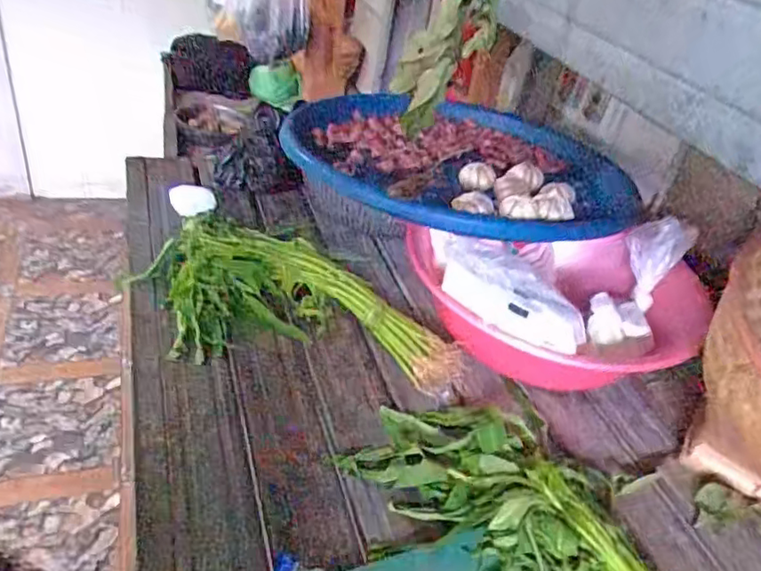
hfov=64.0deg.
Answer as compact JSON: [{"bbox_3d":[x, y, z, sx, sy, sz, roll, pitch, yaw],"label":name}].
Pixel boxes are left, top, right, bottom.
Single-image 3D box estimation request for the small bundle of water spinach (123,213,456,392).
[{"bbox_3d":[-0.110,0.011,0.749,0.385,0.057,0.217,10,35,-2],"label":"small bundle of water spinach"}]

